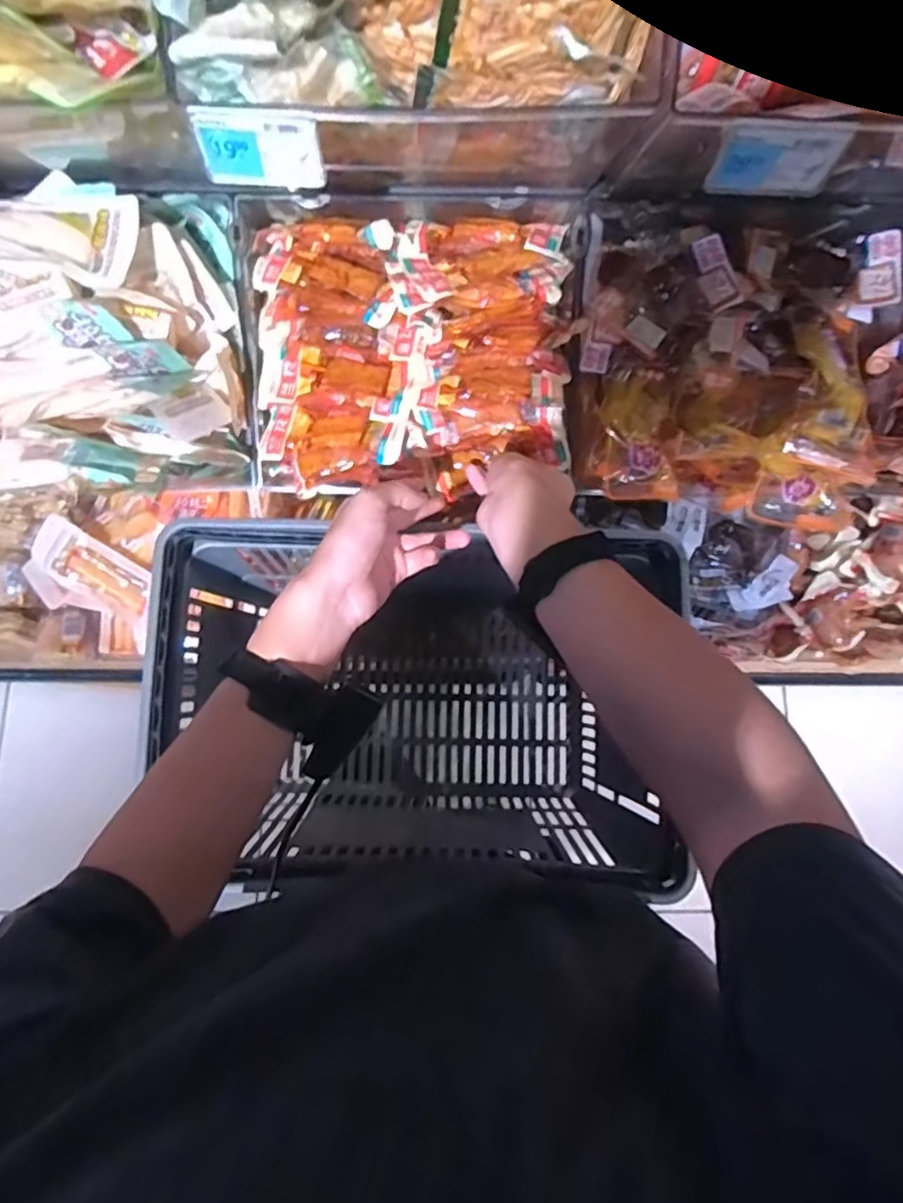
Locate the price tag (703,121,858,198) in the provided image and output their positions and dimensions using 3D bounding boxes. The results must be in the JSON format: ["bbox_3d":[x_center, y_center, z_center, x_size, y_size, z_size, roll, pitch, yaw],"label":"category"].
[{"bbox_3d":[0.210,-0.285,0.405,0.077,0.047,0.007,-1,68,1],"label":"price tag"}]

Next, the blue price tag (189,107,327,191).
[{"bbox_3d":[-0.123,-0.290,0.401,0.075,0.044,0.011,3,79,0],"label":"blue price tag"}]

